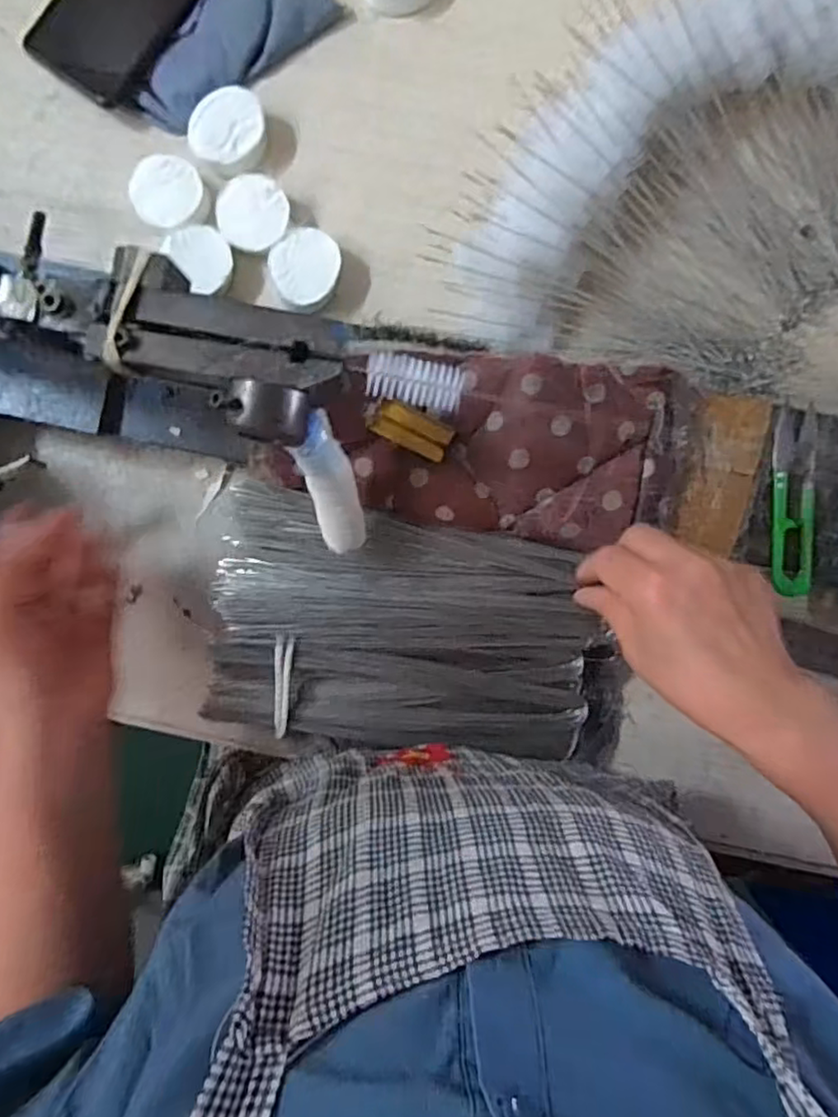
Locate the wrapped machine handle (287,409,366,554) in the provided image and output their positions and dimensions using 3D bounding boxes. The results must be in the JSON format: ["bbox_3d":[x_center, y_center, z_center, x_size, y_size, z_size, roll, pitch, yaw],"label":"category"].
[{"bbox_3d":[-0.048,-0.040,0.356,0.026,0.089,0.020,-10,47,1],"label":"wrapped machine handle"}]

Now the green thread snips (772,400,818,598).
[{"bbox_3d":[0.229,-0.035,0.396,0.026,0.005,0.113,0,91,1],"label":"green thread snips"}]

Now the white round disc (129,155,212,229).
[{"bbox_3d":[-0.166,-0.242,0.435,0.047,0.012,0.050,0,91,1],"label":"white round disc"}]

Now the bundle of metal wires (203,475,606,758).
[{"bbox_3d":[-0.008,0.053,0.427,0.255,0.040,0.154,12,91,1],"label":"bundle of metal wires"}]

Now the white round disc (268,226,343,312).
[{"bbox_3d":[-0.074,-0.192,0.436,0.047,0.018,0.048,0,91,1],"label":"white round disc"}]

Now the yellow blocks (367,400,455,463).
[{"bbox_3d":[-0.005,-0.077,0.385,0.048,0.004,0.022,27,91,0],"label":"yellow blocks"}]

